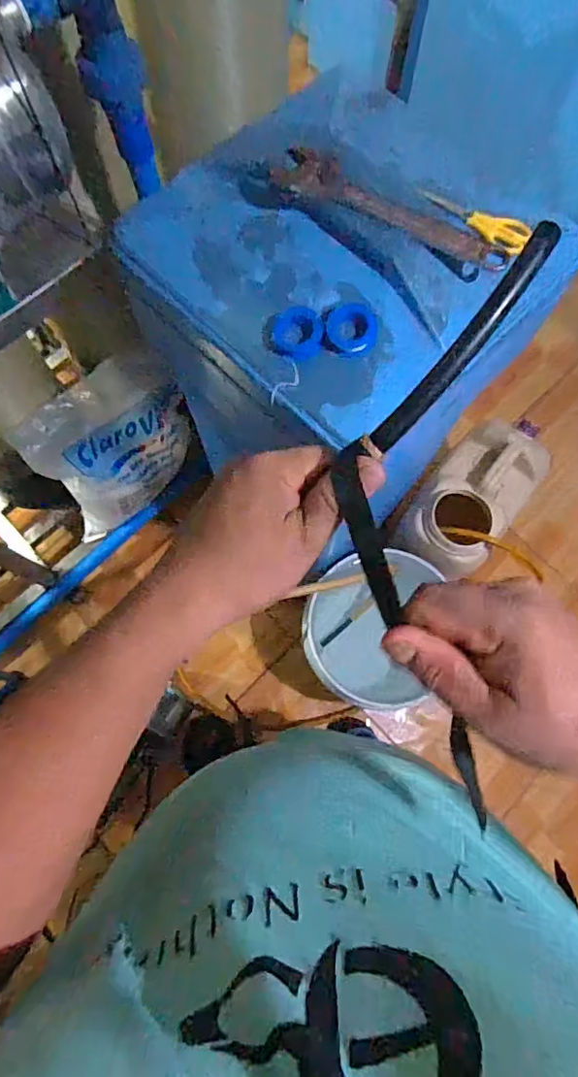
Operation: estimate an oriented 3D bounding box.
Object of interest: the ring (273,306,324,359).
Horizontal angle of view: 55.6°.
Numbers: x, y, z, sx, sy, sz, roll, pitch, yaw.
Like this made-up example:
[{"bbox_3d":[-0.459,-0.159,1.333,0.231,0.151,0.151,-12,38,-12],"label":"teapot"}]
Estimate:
[{"bbox_3d":[0.009,-0.196,0.521,0.046,0.019,0.047,0,74,-1],"label":"ring"}]

